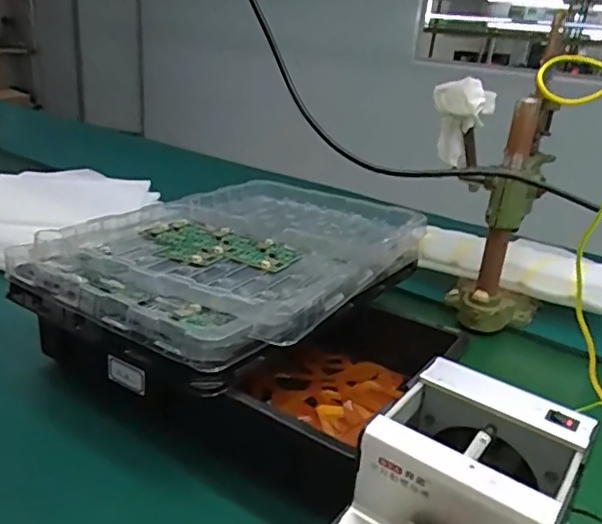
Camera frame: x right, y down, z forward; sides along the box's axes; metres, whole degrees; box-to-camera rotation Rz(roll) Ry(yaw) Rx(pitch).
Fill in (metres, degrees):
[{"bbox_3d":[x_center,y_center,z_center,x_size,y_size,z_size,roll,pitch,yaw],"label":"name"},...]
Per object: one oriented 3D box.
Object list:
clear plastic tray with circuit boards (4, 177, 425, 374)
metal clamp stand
[{"bbox_3d":[-0.045,-0.024,0.755,0.357,0.057,0.525,19,27,30],"label":"clear plastic tray with circuit boards"},{"bbox_3d":[0.276,-0.077,0.831,0.175,0.341,0.149,16,25,24],"label":"metal clamp stand"}]

